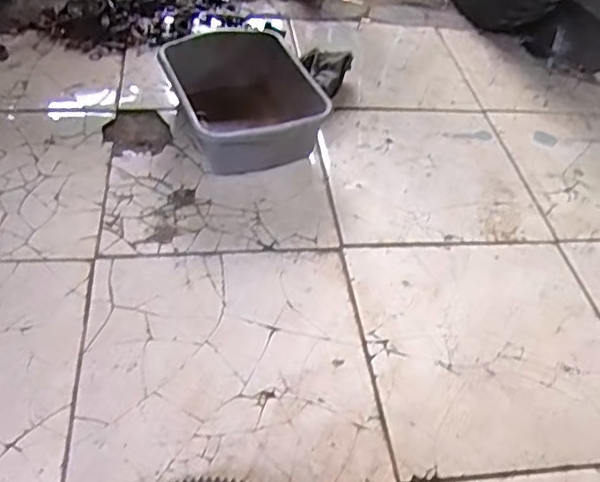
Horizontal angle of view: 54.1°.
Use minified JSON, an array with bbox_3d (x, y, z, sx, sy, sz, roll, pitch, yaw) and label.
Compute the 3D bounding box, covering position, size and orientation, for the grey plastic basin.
[{"bbox_3d":[-0.115,-0.280,1.180,0.257,0.133,0.329,-14,50,-20],"label":"grey plastic basin"}]

